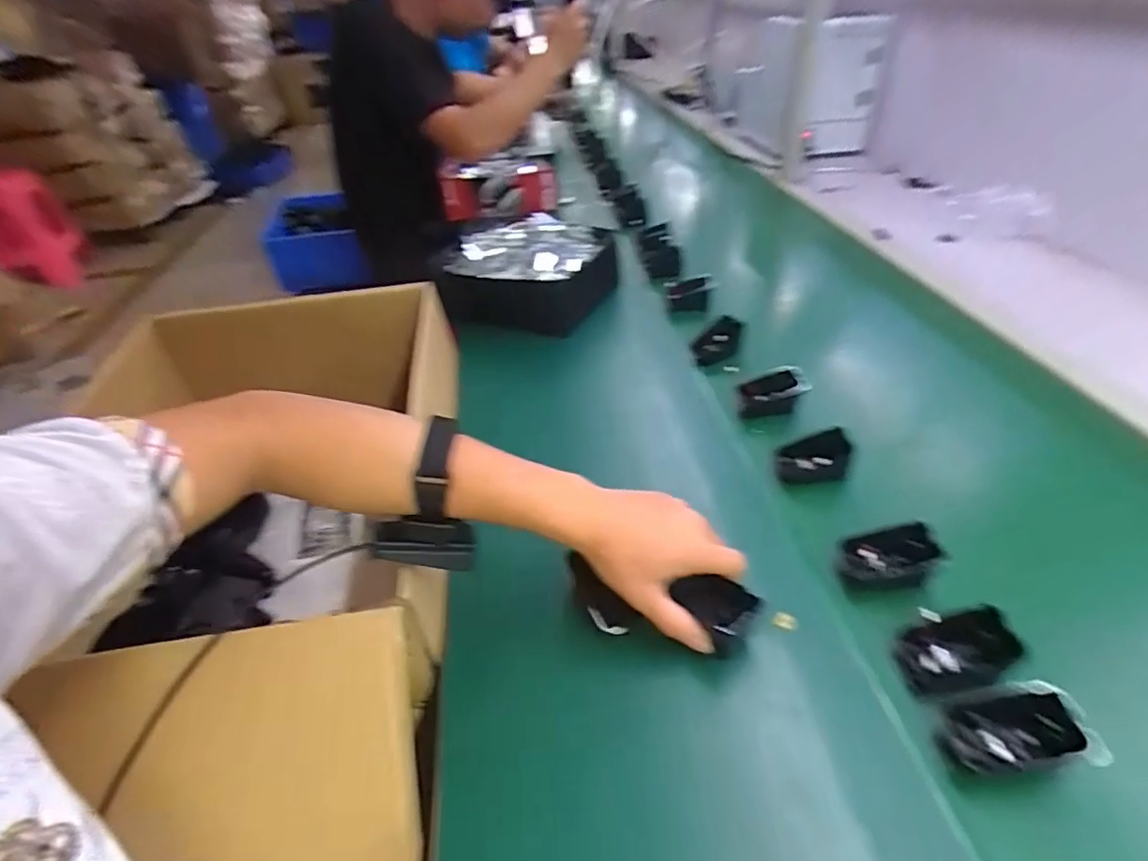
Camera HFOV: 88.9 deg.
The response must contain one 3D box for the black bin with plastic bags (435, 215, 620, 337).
[{"bbox_3d":[-0.073,-0.242,0.883,0.273,0.089,0.193,6,39,10],"label":"black bin with plastic bags"}]

